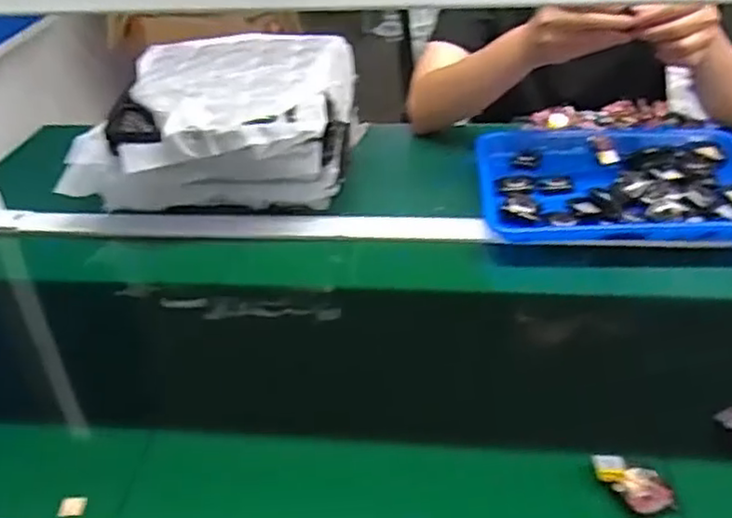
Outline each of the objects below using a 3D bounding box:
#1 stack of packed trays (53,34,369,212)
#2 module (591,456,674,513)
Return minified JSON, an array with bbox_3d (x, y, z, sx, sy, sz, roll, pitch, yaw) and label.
[{"bbox_3d":[-0.183,-0.172,0.906,0.331,0.142,0.286,2,36,7],"label":"stack of packed trays"},{"bbox_3d":[0.196,0.162,0.506,0.037,0.011,0.055,-24,40,-26],"label":"module"}]

